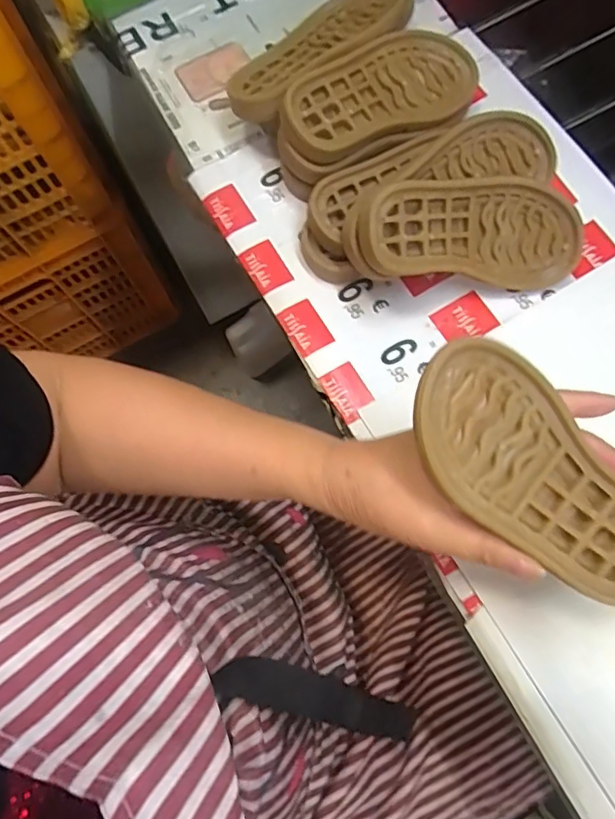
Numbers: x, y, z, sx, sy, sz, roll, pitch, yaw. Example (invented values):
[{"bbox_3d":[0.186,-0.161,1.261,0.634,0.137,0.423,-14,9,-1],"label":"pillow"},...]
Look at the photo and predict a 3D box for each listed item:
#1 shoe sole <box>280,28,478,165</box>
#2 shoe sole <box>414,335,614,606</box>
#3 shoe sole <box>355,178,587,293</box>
[{"bbox_3d":[0.054,-0.224,0.383,0.153,0.014,0.068,-29,90,-19],"label":"shoe sole"},{"bbox_3d":[0.109,0.033,0.253,0.150,0.018,0.064,44,79,-7],"label":"shoe sole"},{"bbox_3d":[0.108,-0.115,0.352,0.151,0.016,0.068,-1,114,-17],"label":"shoe sole"}]

